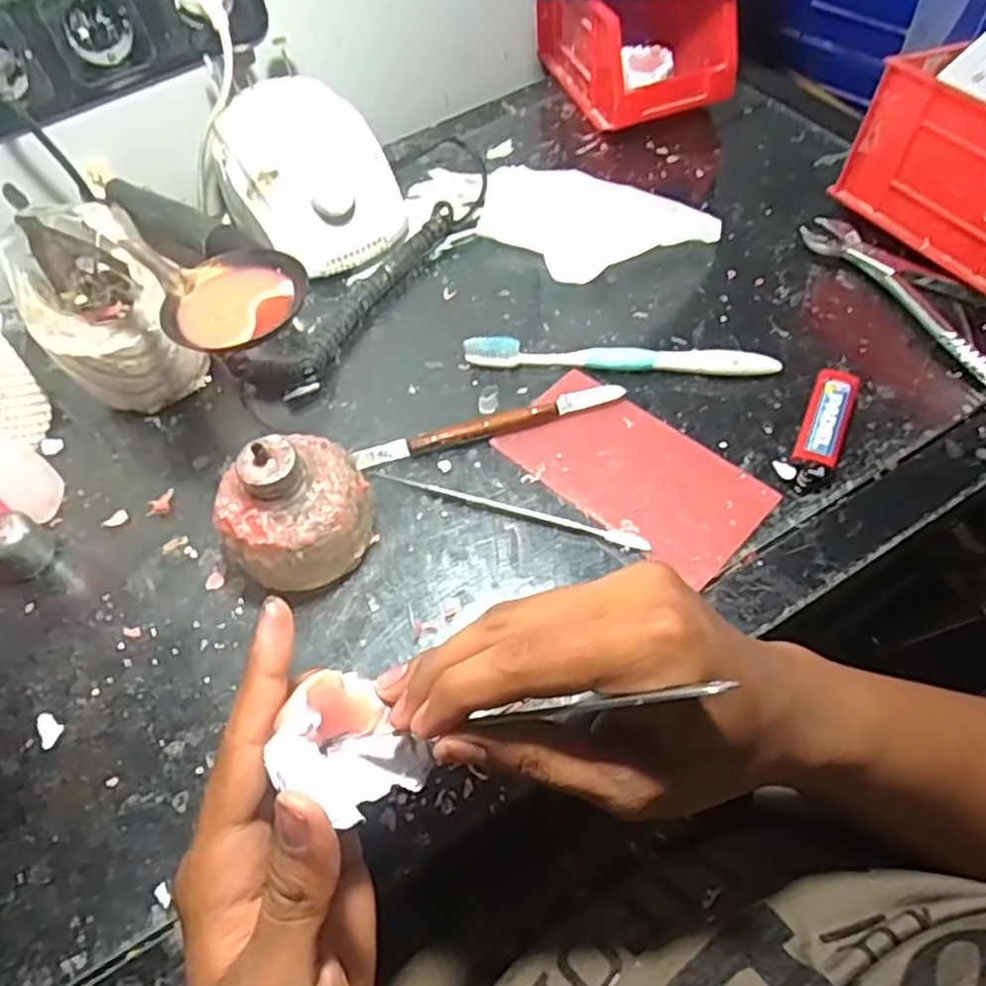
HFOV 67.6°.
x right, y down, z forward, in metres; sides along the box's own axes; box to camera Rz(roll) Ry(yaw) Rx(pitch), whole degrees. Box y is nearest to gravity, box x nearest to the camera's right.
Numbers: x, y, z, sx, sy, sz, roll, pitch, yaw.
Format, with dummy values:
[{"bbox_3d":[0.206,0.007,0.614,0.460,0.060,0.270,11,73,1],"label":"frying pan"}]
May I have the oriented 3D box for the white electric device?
[{"bbox_3d":[-0.134,-0.219,0.522,0.108,0.078,0.129,-28,58,-13],"label":"white electric device"}]

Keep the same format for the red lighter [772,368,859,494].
[{"bbox_3d":[0.182,-0.035,0.407,0.027,0.014,0.081,26,62,20],"label":"red lighter"}]

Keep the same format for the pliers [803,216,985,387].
[{"bbox_3d":[0.281,-0.123,0.458,0.067,0.014,0.191,-28,58,-13],"label":"pliers"}]

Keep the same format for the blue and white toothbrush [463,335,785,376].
[{"bbox_3d":[0.075,-0.081,0.447,0.185,0.017,0.014,4,57,8],"label":"blue and white toothbrush"}]

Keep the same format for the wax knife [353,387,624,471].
[{"bbox_3d":[-0.002,-0.039,0.429,0.159,0.011,0.017,-13,56,-3],"label":"wax knife"}]

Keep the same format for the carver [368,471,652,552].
[{"bbox_3d":[0.007,0.007,0.402,0.158,0.004,0.009,16,59,15],"label":"carver"}]

